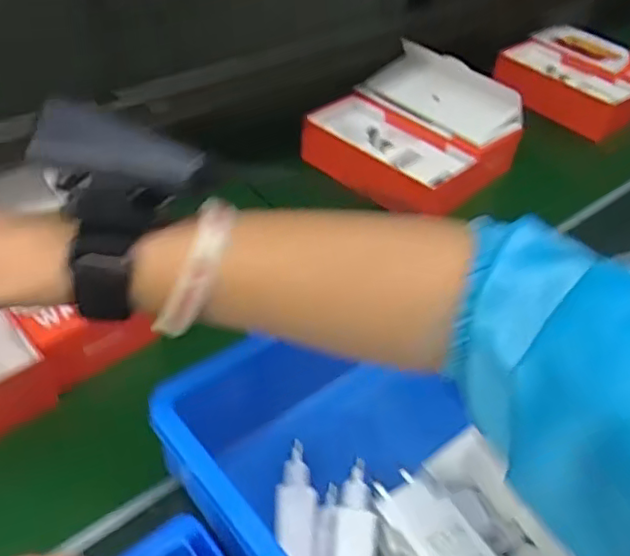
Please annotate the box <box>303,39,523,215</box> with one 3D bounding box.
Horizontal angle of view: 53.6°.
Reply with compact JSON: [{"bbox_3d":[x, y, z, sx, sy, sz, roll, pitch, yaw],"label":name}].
[{"bbox_3d":[0.101,-0.171,0.689,0.205,0.090,0.171,35,50,26],"label":"box"}]

